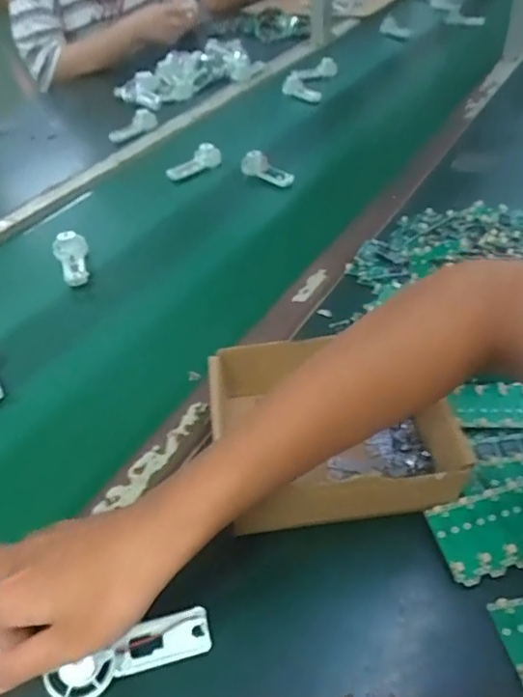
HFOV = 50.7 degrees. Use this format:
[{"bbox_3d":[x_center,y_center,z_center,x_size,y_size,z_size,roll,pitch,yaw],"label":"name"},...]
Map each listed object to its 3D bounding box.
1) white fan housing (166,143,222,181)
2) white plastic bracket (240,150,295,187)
[{"bbox_3d":[-0.104,-0.280,0.835,0.083,0.035,0.031,-33,48,-11],"label":"white fan housing"},{"bbox_3d":[0.012,-0.262,0.801,0.092,0.032,0.023,28,52,30],"label":"white plastic bracket"}]

